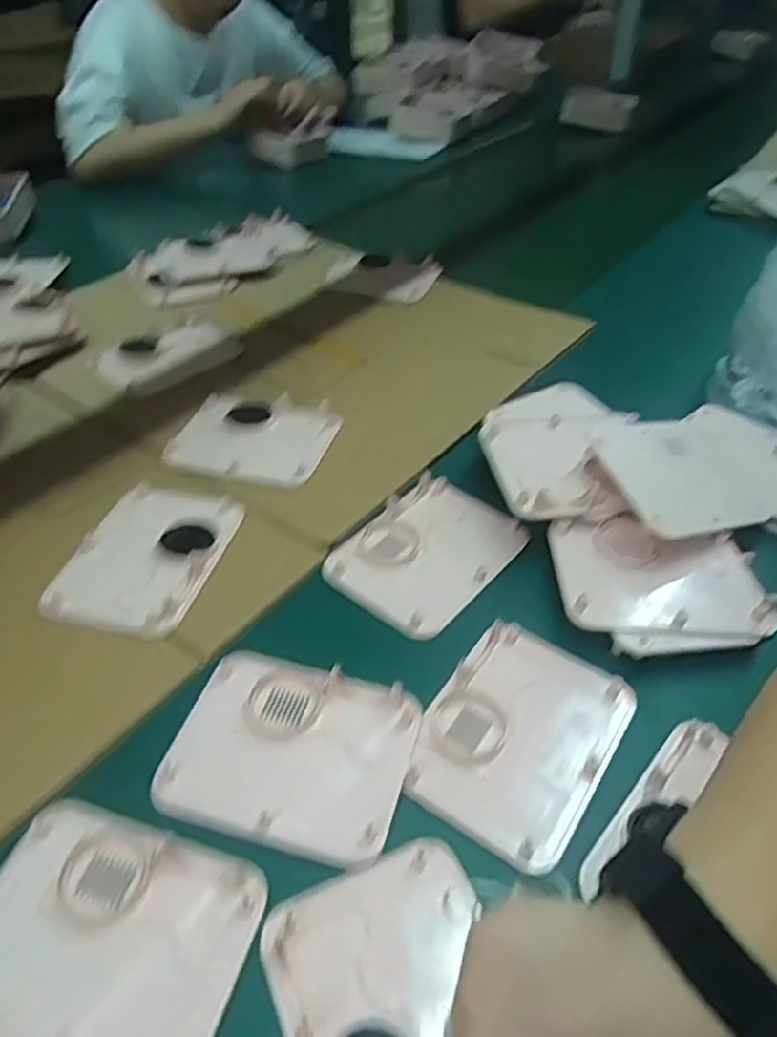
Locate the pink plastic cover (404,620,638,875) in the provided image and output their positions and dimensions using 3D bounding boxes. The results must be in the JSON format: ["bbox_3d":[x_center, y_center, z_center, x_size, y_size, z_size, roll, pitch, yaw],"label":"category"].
[{"bbox_3d":[0.074,0.118,0.396,0.094,0.009,0.128,25,48,25],"label":"pink plastic cover"}]

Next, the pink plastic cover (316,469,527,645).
[{"bbox_3d":[0.028,0.022,0.499,0.098,0.013,0.127,28,49,28],"label":"pink plastic cover"}]

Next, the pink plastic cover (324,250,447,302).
[{"bbox_3d":[-0.011,-0.282,0.814,0.128,0.014,0.087,13,44,15],"label":"pink plastic cover"}]

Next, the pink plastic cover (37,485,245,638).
[{"bbox_3d":[-0.165,0.023,0.487,0.095,0.011,0.127,10,43,12],"label":"pink plastic cover"}]

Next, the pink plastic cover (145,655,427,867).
[{"bbox_3d":[-0.052,0.123,0.384,0.124,0.005,0.099,11,43,12],"label":"pink plastic cover"}]

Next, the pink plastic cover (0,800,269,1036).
[{"bbox_3d":[-0.128,0.188,0.321,0.124,0.011,0.097,12,43,13],"label":"pink plastic cover"}]

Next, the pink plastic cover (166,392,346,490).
[{"bbox_3d":[-0.109,-0.065,0.592,0.120,0.015,0.102,11,43,13],"label":"pink plastic cover"}]

